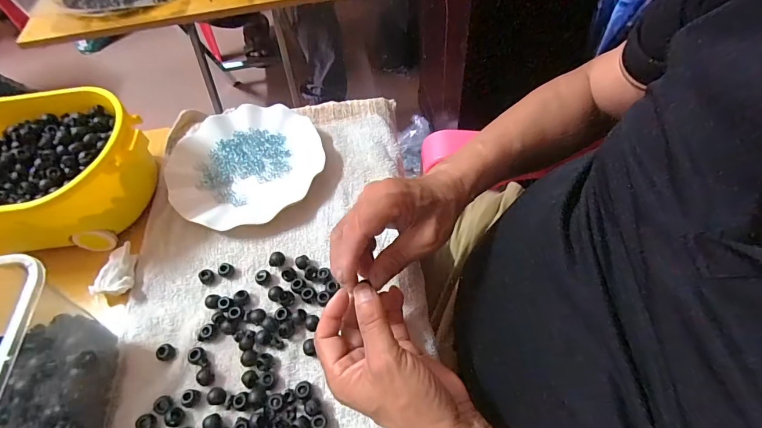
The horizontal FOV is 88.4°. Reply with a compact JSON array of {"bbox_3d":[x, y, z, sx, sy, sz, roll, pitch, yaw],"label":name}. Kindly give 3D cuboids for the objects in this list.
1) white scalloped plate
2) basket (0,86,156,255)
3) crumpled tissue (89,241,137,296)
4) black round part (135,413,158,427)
[{"bbox_3d":[-0.167,-0.064,0.481,0.180,0.024,0.178,-3,57,4],"label":"white scalloped plate"},{"bbox_3d":[-0.375,-0.045,0.436,0.249,0.093,0.164,-8,57,1],"label":"basket"},{"bbox_3d":[-0.272,0.061,0.413,0.031,0.021,0.057,14,60,14],"label":"crumpled tissue"},{"bbox_3d":[-0.203,0.182,0.338,0.017,0.010,0.015,3,59,6],"label":"black round part"}]

